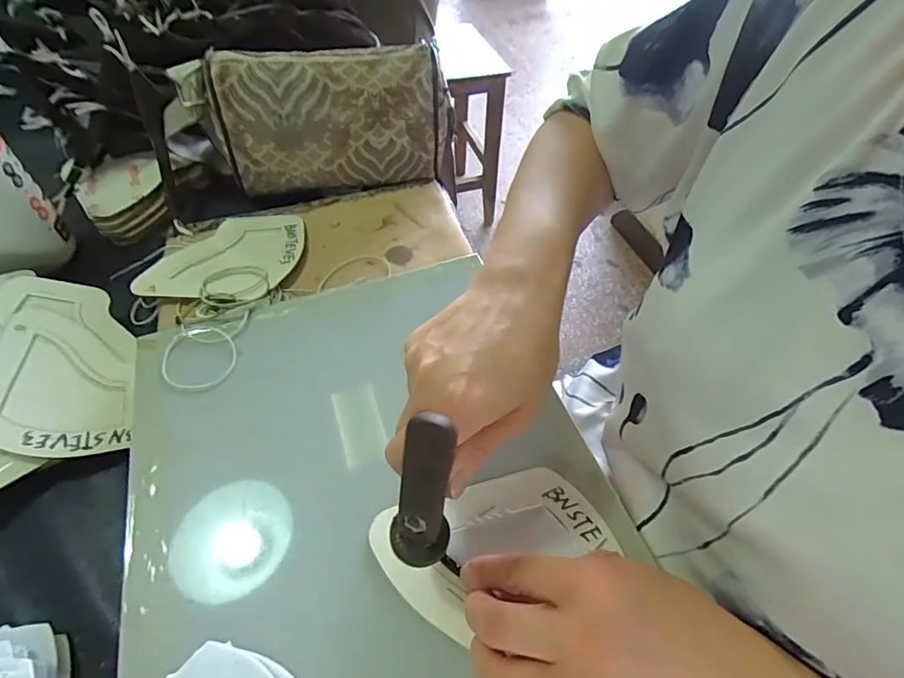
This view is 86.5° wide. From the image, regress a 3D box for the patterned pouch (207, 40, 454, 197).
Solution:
[{"bbox_3d":[-0.119,-0.229,0.504,0.227,0.113,0.064,-6,52,-7],"label":"patterned pouch"}]

